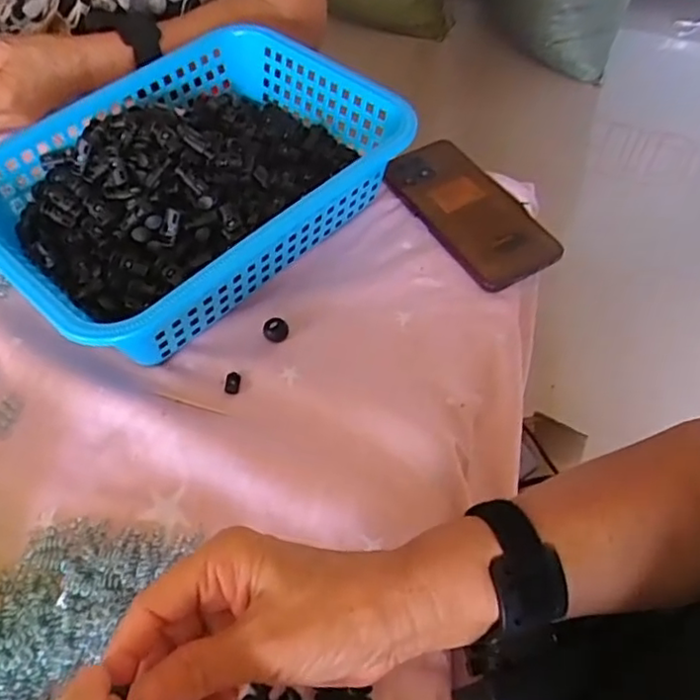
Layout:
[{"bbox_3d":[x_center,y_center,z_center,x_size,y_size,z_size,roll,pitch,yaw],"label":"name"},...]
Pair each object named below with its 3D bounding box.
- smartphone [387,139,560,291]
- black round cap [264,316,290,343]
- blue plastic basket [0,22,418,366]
[{"bbox_3d":[0.097,-0.116,0.522,0.077,0.013,0.158,-26,60,-16],"label":"smartphone"},{"bbox_3d":[-0.053,-0.015,0.456,0.017,0.006,0.018,0,56,0],"label":"black round cap"},{"bbox_3d":[-0.121,-0.124,0.487,0.296,0.081,0.214,-38,64,-22],"label":"blue plastic basket"}]

